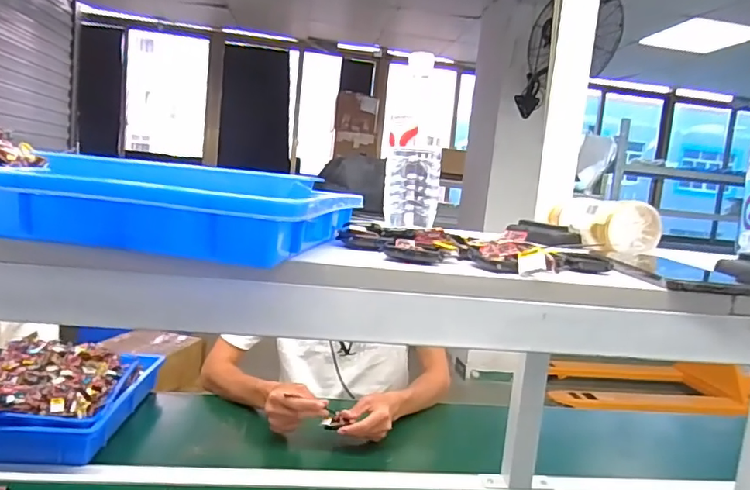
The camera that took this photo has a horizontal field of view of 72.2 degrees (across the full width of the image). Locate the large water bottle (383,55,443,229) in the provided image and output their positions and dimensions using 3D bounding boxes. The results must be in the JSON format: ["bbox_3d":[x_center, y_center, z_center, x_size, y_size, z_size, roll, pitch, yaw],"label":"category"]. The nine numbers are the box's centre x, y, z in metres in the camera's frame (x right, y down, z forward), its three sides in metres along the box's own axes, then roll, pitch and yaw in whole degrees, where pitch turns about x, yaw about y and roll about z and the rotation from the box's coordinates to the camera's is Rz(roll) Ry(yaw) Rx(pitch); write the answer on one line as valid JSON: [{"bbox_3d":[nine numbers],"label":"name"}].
[{"bbox_3d":[0.053,-0.133,0.661,0.069,0.213,0.061,5,7,2],"label":"large water bottle"}]

